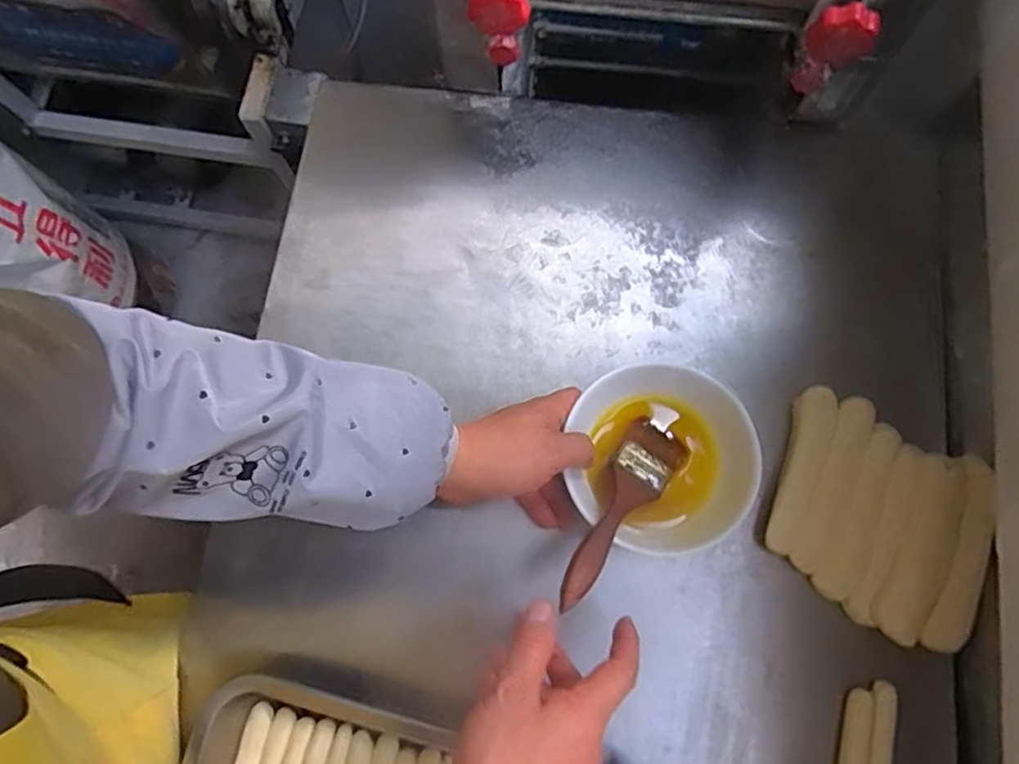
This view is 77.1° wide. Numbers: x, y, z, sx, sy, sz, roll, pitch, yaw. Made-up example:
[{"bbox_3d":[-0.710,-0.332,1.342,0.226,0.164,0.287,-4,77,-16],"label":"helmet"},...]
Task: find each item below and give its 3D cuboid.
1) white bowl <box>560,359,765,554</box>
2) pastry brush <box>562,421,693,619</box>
[{"bbox_3d":[0.127,0.059,0.514,0.153,0.053,0.147,0,76,2],"label":"white bowl"},{"bbox_3d":[0.081,0.095,0.476,0.047,0.012,0.172,35,52,10],"label":"pastry brush"}]

